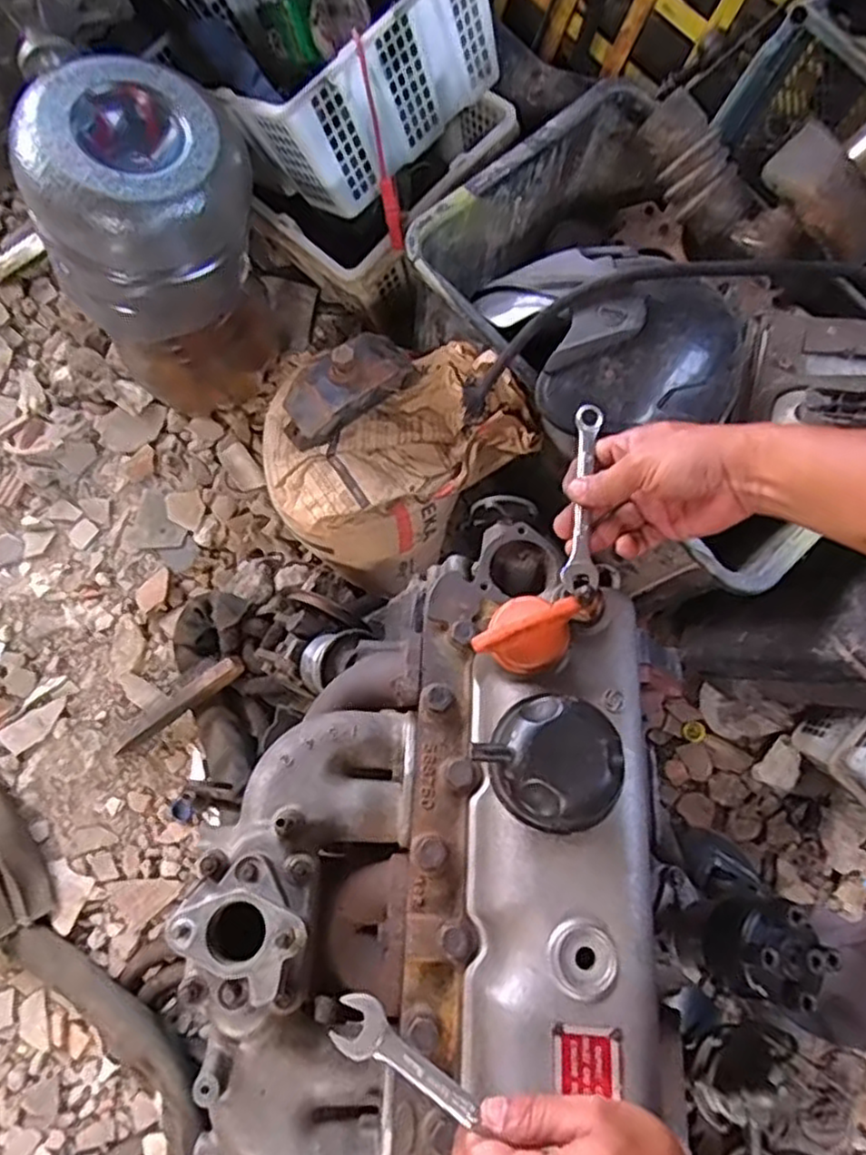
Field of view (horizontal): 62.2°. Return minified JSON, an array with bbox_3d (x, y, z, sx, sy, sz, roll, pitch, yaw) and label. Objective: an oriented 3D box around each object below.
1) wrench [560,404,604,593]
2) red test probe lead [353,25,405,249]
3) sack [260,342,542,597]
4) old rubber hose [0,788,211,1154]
[{"bbox_3d":[0.107,-0.057,0.502,0.024,0.010,0.137,7,74,2],"label":"wrench"},{"bbox_3d":[-0.066,-0.527,0.888,0.023,0.243,0.021,-23,50,-7],"label":"red test probe lead"},{"bbox_3d":[-0.072,-0.165,0.967,0.307,0.259,0.272,-38,76,-12],"label":"sack"},{"bbox_3d":[-0.469,0.564,0.938,0.259,0.041,0.743,-22,75,-6],"label":"old rubber hose"}]

